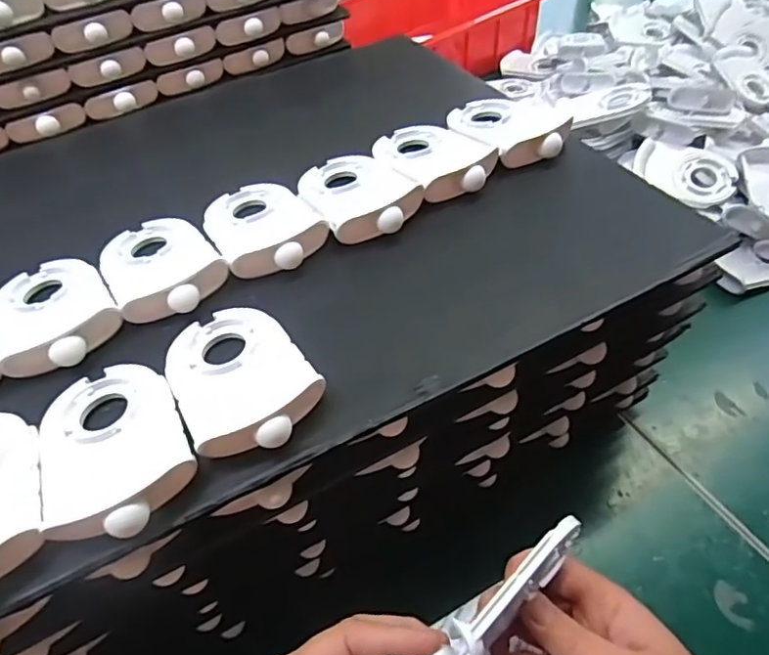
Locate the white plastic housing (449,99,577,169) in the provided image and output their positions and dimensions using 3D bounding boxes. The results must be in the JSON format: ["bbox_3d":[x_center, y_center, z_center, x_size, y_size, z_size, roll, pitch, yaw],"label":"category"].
[{"bbox_3d":[0.083,-0.134,0.381,0.059,0.023,0.084,-28,51,-17],"label":"white plastic housing"}]

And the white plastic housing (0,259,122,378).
[{"bbox_3d":[-0.174,-0.013,0.296,0.056,0.013,0.084,-28,51,-17],"label":"white plastic housing"}]

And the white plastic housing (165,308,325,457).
[{"bbox_3d":[-0.067,0.019,0.257,0.058,0.013,0.087,-28,51,-18],"label":"white plastic housing"}]

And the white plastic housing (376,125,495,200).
[{"bbox_3d":[0.032,-0.108,0.365,0.056,0.021,0.084,-27,51,-16],"label":"white plastic housing"}]

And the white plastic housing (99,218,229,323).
[{"bbox_3d":[-0.126,-0.037,0.314,0.057,0.014,0.084,-31,52,-20],"label":"white plastic housing"}]

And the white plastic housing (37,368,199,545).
[{"bbox_3d":[-0.115,0.046,0.238,0.055,0.013,0.088,-27,51,-16],"label":"white plastic housing"}]

